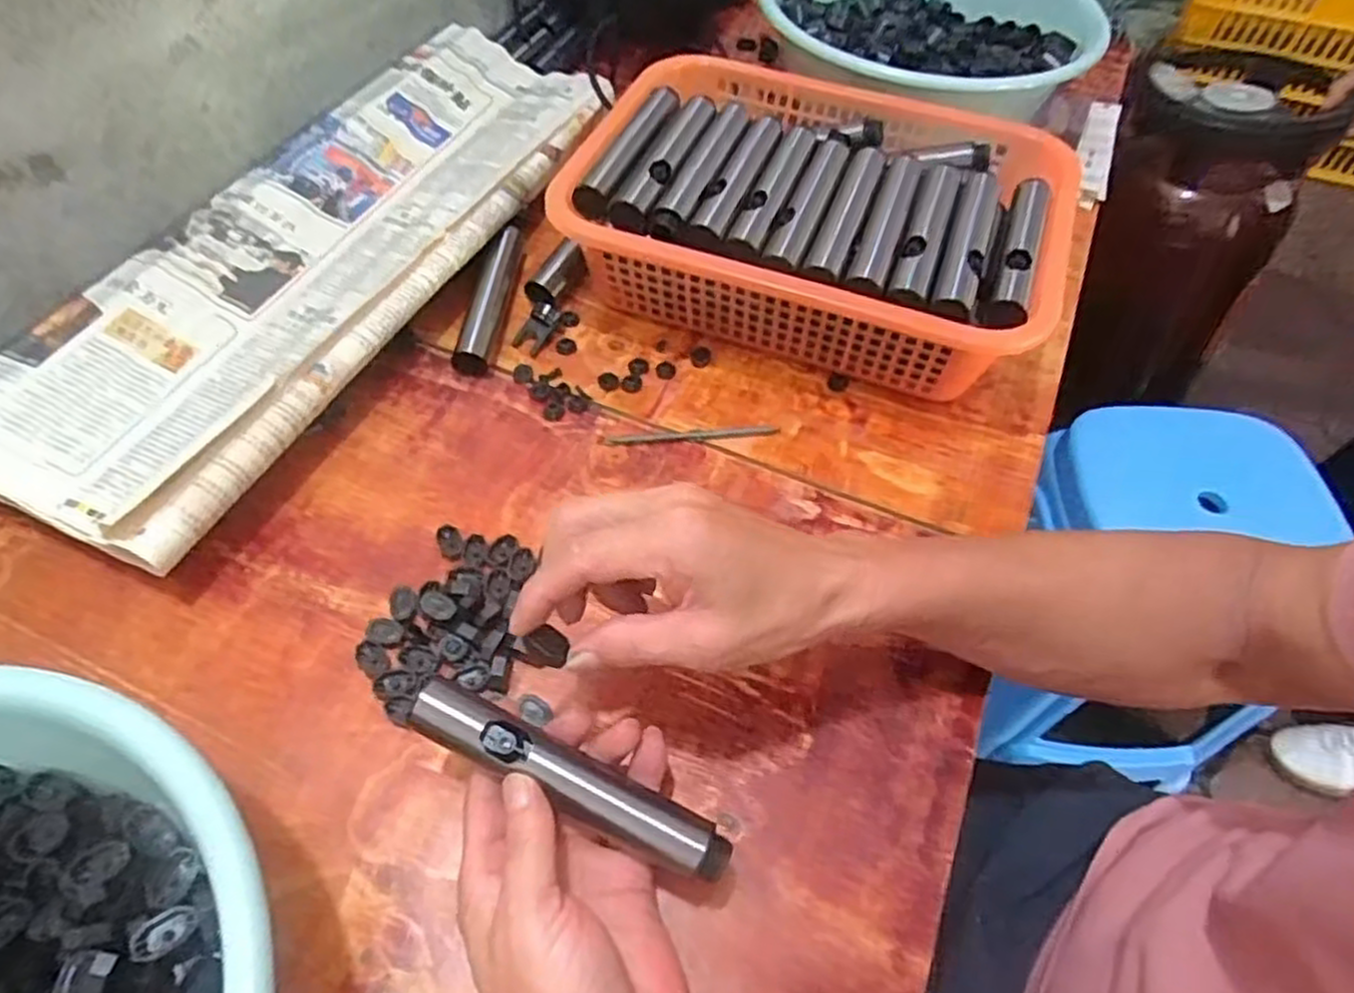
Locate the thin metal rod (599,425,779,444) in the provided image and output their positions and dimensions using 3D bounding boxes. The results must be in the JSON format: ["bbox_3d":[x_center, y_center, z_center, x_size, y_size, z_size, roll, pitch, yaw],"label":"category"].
[{"bbox_3d":[0.008,-0.041,0.515,0.119,0.004,0.009,-4,53,-5],"label":"thin metal rod"}]

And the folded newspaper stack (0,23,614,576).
[{"bbox_3d":[-0.238,-0.194,0.550,0.178,0.047,0.533,22,57,12],"label":"folded newspaper stack"}]

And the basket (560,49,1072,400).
[{"bbox_3d":[0.100,-0.194,0.565,0.329,0.107,0.256,17,54,11],"label":"basket"}]

